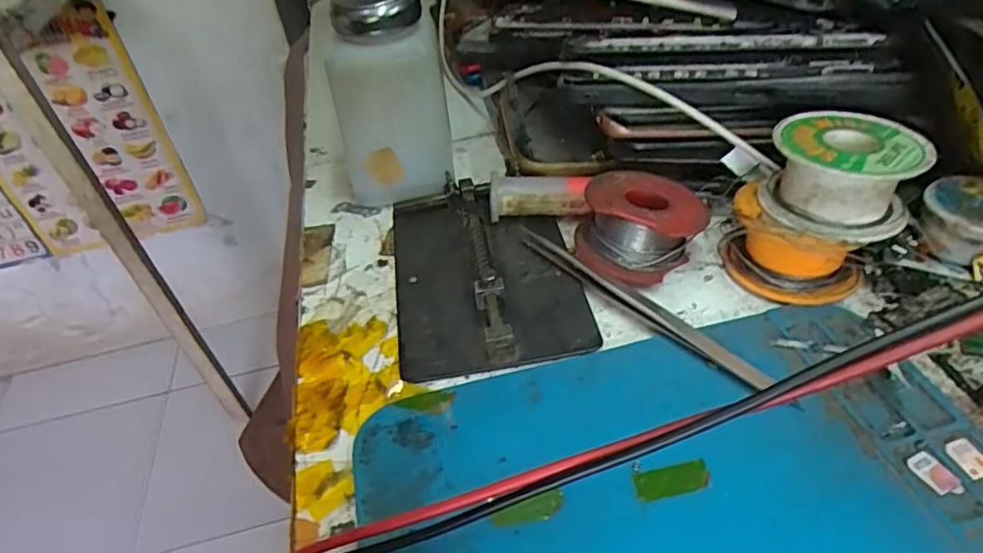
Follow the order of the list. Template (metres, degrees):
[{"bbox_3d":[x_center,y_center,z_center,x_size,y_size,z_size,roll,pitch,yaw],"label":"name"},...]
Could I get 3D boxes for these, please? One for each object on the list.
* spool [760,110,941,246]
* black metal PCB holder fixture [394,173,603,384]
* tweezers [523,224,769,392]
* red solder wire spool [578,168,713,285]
[{"bbox_3d":[0.135,-0.039,0.234,0.051,0.033,0.051,-4,41,4],"label":"spool"},{"bbox_3d":[-0.004,-0.006,0.269,0.078,0.016,0.113,-8,41,-4],"label":"black metal PCB holder fixture"},{"bbox_3d":[0.057,0.009,0.249,0.010,0.013,0.120,-35,48,-28],"label":"tweezers"},{"bbox_3d":[0.066,-0.022,0.263,0.046,0.034,0.047,-4,41,4],"label":"red solder wire spool"}]

